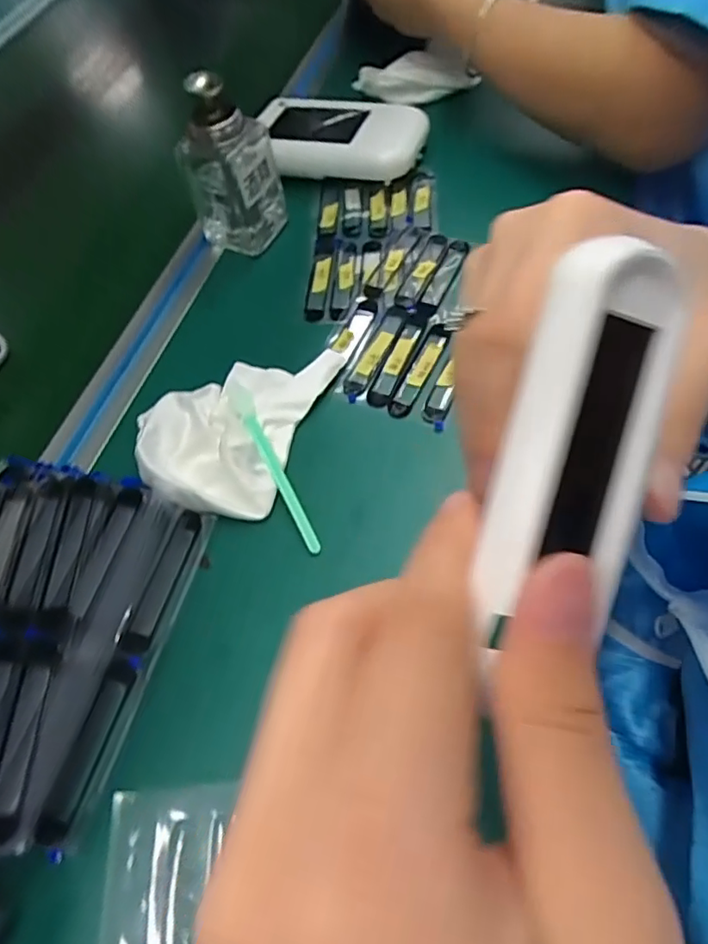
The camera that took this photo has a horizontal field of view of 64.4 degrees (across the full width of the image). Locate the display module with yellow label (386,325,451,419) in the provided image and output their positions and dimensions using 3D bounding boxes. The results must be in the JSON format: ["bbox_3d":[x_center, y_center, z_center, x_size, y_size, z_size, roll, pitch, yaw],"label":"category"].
[{"bbox_3d":[0.044,-0.069,0.369,0.016,0.005,0.079,20,64,17],"label":"display module with yellow label"}]

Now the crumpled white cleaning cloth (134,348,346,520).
[{"bbox_3d":[-0.077,-0.037,0.351,0.094,0.023,0.130,16,63,13],"label":"crumpled white cleaning cloth"}]

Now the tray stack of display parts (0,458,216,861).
[{"bbox_3d":[-0.167,0.083,0.278,0.131,0.034,0.180,7,61,11],"label":"tray stack of display parts"}]

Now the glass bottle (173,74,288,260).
[{"bbox_3d":[-0.090,-0.224,0.411,0.057,0.106,0.051,16,63,15],"label":"glass bottle"}]

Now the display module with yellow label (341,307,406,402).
[{"bbox_3d":[0.014,-0.082,0.381,0.018,0.007,0.081,19,64,17],"label":"display module with yellow label"}]

